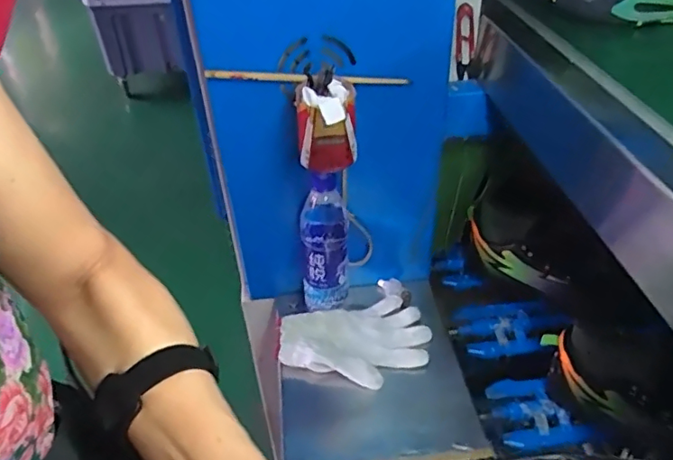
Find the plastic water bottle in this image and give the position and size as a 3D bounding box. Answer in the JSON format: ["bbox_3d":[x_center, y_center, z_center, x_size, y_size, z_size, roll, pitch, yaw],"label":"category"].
[{"bbox_3d":[-0.020,0.009,0.727,0.062,0.200,0.053,-4,38,0],"label":"plastic water bottle"}]

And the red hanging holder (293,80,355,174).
[{"bbox_3d":[-0.011,-0.115,0.611,0.064,0.087,0.070,-1,38,4],"label":"red hanging holder"}]

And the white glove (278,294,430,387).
[{"bbox_3d":[0.027,0.147,0.726,0.201,0.037,0.124,-14,40,-13],"label":"white glove"}]

